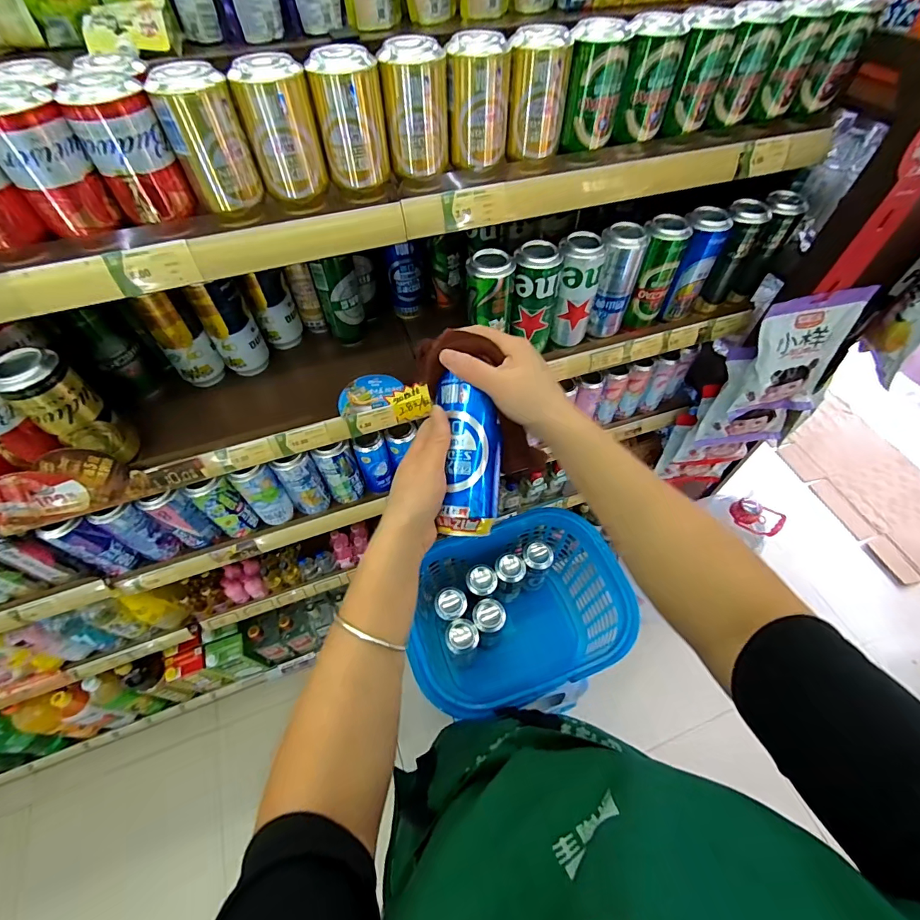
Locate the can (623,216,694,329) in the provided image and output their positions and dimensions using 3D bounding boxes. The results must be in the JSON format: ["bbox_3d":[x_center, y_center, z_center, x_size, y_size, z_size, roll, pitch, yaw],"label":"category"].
[{"bbox_3d":[0.289,-0.275,0.642,0.063,0.154,0.056,24,59,15],"label":"can"}]

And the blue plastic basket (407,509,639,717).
[{"bbox_3d":[0.100,0.319,0.904,0.406,0.258,0.340,-14,58,-10],"label":"blue plastic basket"}]

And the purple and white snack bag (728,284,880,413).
[{"bbox_3d":[0.581,-0.176,0.734,0.180,0.216,0.066,2,56,1],"label":"purple and white snack bag"}]

